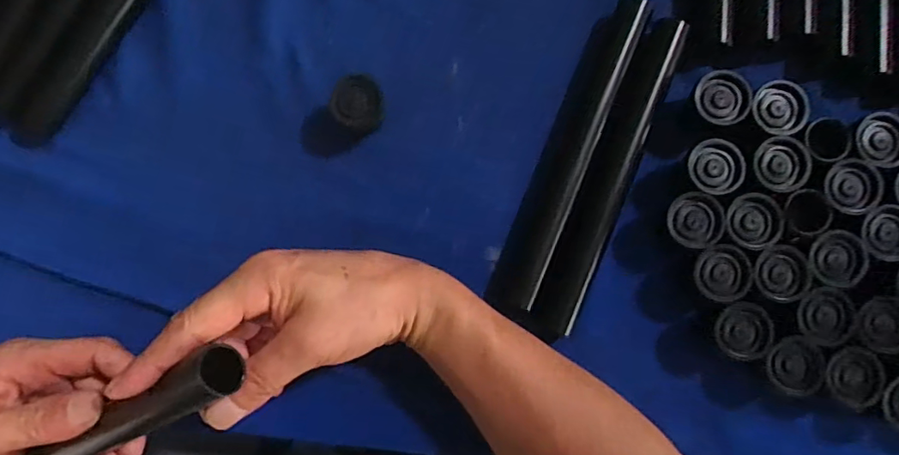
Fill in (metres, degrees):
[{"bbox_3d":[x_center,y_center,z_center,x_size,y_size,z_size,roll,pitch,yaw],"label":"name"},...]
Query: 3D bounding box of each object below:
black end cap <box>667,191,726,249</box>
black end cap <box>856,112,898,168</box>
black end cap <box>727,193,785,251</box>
[{"bbox_3d":[0.154,-0.005,0.330,0.031,0.014,0.034,-11,86,0],"label":"black end cap"},{"bbox_3d":[0.274,-0.053,0.331,0.031,0.010,0.033,0,86,1],"label":"black end cap"},{"bbox_3d":[0.187,-0.003,0.322,0.030,0.009,0.032,6,86,1],"label":"black end cap"}]

